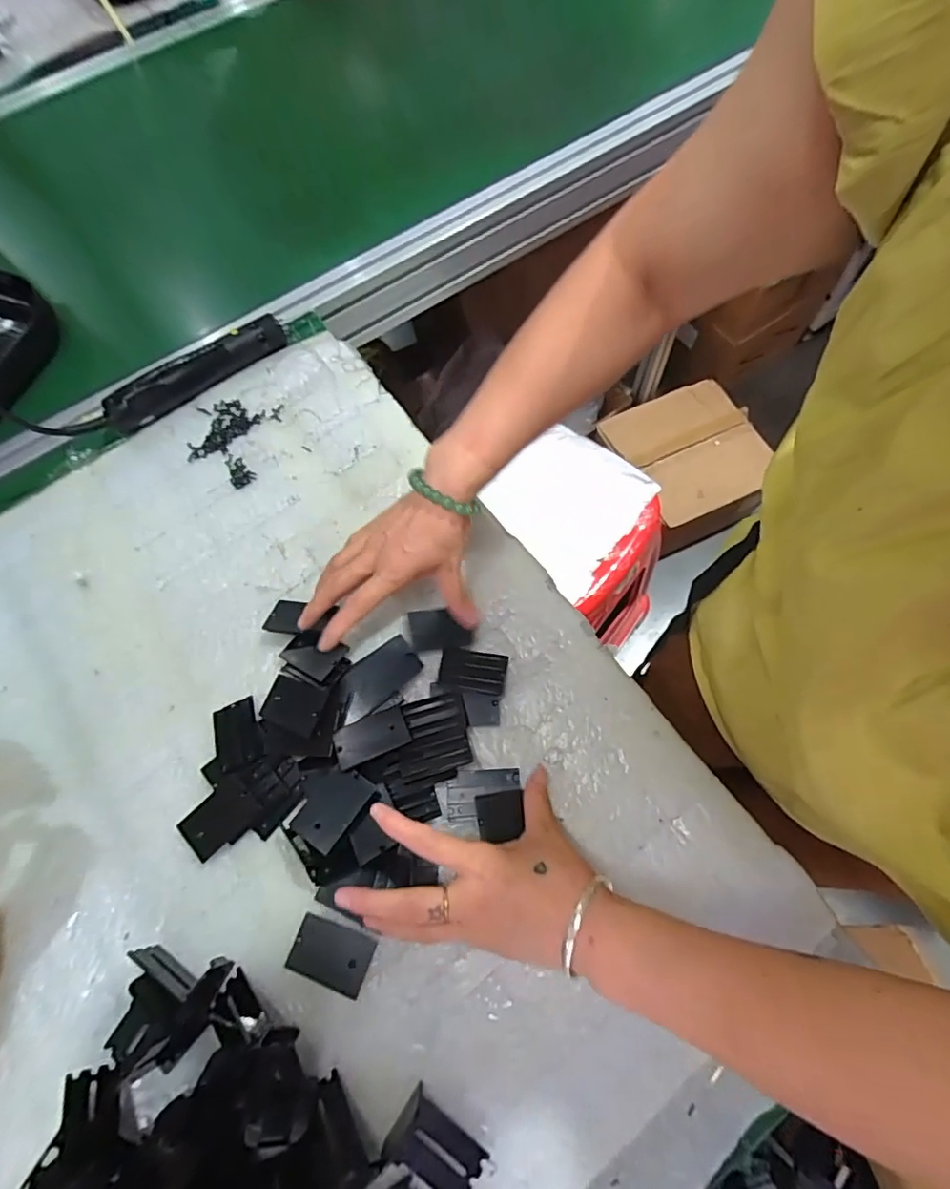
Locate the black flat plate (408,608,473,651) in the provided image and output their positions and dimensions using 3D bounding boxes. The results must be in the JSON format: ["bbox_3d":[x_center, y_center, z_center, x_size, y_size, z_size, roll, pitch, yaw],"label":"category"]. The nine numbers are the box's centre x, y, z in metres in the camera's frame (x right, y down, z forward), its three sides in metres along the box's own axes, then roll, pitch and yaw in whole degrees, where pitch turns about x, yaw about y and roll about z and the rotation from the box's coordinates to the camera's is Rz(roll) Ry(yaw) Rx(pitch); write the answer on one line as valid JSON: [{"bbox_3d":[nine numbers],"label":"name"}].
[{"bbox_3d":[-0.030,0.029,0.467,0.050,0.009,0.035,-8,69,-1],"label":"black flat plate"}]

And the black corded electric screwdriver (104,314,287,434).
[{"bbox_3d":[-0.289,-0.233,0.571,0.194,0.033,0.028,-35,71,-10],"label":"black corded electric screwdriver"}]

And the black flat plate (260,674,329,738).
[{"bbox_3d":[-0.144,0.088,0.437,0.048,0.004,0.037,17,75,11],"label":"black flat plate"}]

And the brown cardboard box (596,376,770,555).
[{"bbox_3d":[0.503,-0.309,1.317,0.307,0.184,0.328,-21,70,-4],"label":"brown cardboard box"}]

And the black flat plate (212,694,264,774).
[{"bbox_3d":[-0.191,0.112,0.440,0.038,0.004,0.056,-26,58,0],"label":"black flat plate"}]

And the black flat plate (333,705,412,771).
[{"bbox_3d":[-0.080,0.109,0.421,0.055,0.005,0.036,-17,45,-13],"label":"black flat plate"}]

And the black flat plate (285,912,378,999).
[{"bbox_3d":[-0.101,0.251,0.384,0.055,0.004,0.037,17,69,11],"label":"black flat plate"}]

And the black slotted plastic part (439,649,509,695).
[{"bbox_3d":[-0.002,0.062,0.456,0.054,0.004,0.033,11,70,7],"label":"black slotted plastic part"}]

